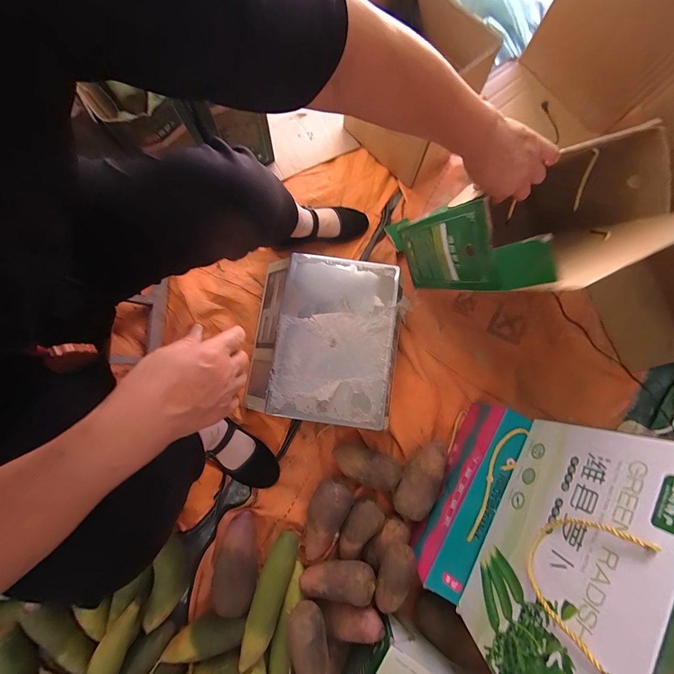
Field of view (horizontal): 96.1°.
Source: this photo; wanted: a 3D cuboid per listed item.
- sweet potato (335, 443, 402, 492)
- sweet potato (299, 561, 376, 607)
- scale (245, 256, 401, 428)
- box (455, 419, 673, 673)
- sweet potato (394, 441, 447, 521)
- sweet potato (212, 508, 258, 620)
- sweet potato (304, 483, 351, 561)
[{"bbox_3d":[0.062,0.265,0.624,0.139,0.067,0.069,25,81,4],"label":"sweet potato"},{"bbox_3d":[-0.004,0.462,0.565,0.145,0.047,0.065,-12,77,16],"label":"sweet potato"},{"bbox_3d":[-0.033,0.008,0.648,0.291,0.111,0.328,6,80,1],"label":"scale"},{"bbox_3d":[0.319,0.299,0.382,0.122,0.255,0.354,24,81,4],"label":"box"},{"bbox_3d":[0.169,0.287,0.616,0.072,0.065,0.162,29,81,4],"label":"sweet potato"},{"bbox_3d":[-0.197,0.441,0.587,0.081,0.079,0.165,1,80,0],"label":"sweet potato"},{"bbox_3d":[-0.027,0.369,0.610,0.075,0.060,0.163,21,91,4],"label":"sweet potato"}]

